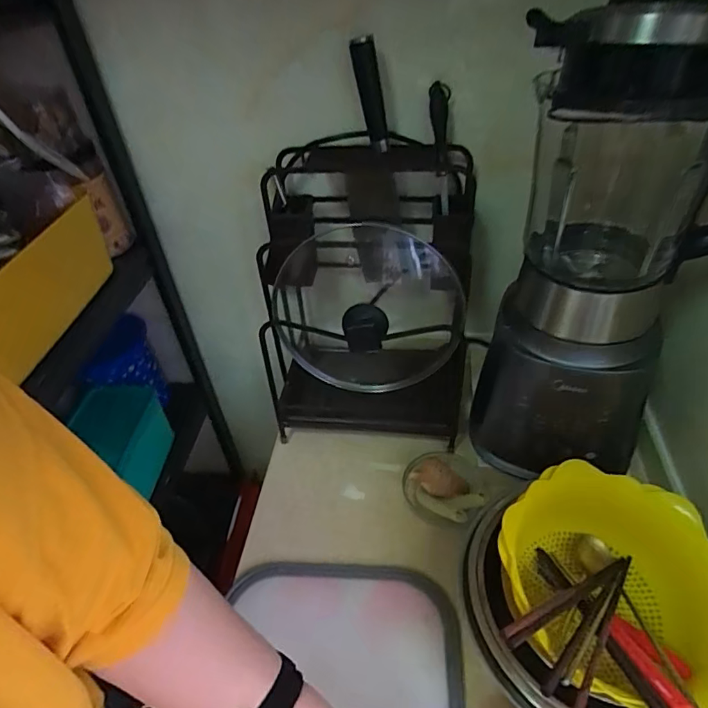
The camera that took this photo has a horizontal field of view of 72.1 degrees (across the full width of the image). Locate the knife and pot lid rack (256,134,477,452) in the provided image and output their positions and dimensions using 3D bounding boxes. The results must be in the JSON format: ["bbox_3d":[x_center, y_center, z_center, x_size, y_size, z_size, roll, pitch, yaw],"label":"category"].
[{"bbox_3d":[0.017,-0.083,0.682,0.265,0.373,0.244,3,43,9],"label":"knife and pot lid rack"}]

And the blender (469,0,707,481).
[{"bbox_3d":[0.250,-0.074,0.497,0.181,0.466,0.177,31,53,33],"label":"blender"}]

